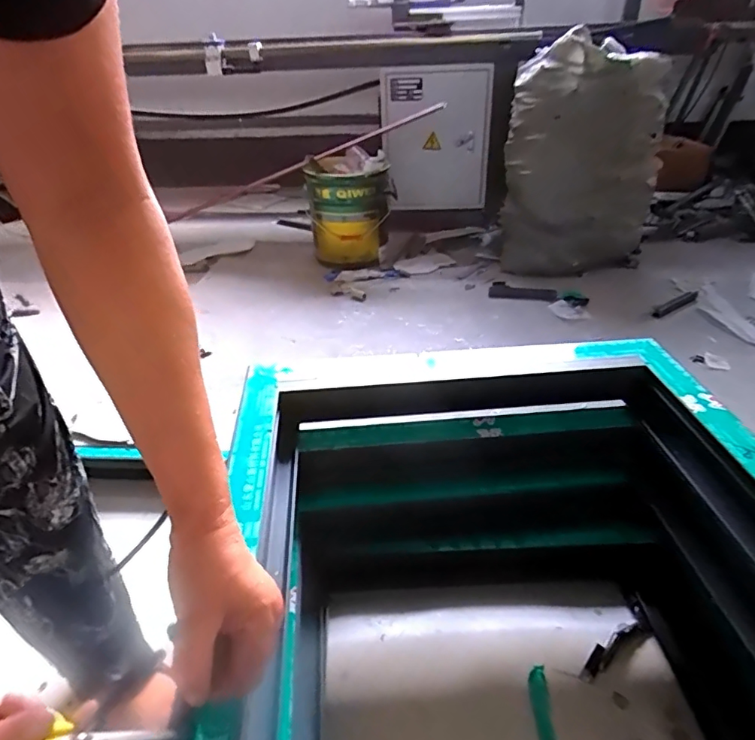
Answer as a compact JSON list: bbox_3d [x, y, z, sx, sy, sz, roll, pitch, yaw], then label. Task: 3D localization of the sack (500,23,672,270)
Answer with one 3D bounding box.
[{"bbox_3d":[0.638,-0.642,1.648,0.459,0.674,0.313,9,35,17],"label":"sack"}]

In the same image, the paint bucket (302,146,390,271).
[{"bbox_3d":[-0.107,-0.580,1.874,0.272,0.363,0.286,-4,33,-2],"label":"paint bucket"}]

